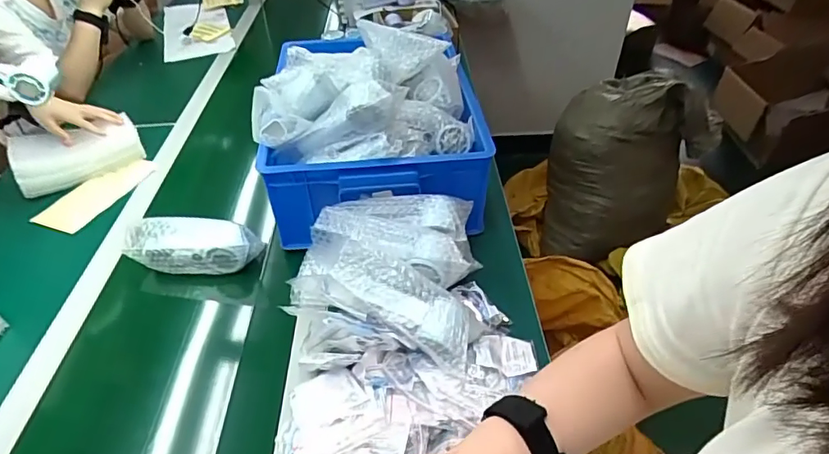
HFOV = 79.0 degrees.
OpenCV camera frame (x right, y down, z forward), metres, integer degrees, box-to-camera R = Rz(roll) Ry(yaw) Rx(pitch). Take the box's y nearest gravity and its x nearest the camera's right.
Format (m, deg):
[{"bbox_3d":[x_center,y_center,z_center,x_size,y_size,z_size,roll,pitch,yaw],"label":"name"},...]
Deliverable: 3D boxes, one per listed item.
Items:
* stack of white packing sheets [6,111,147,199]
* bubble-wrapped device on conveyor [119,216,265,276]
[{"bbox_3d":[-0.649,-0.135,0.984,0.211,0.102,0.101,-20,44,-19],"label":"stack of white packing sheets"},{"bbox_3d":[-0.346,0.028,0.778,0.196,0.066,0.062,-1,41,2],"label":"bubble-wrapped device on conveyor"}]

